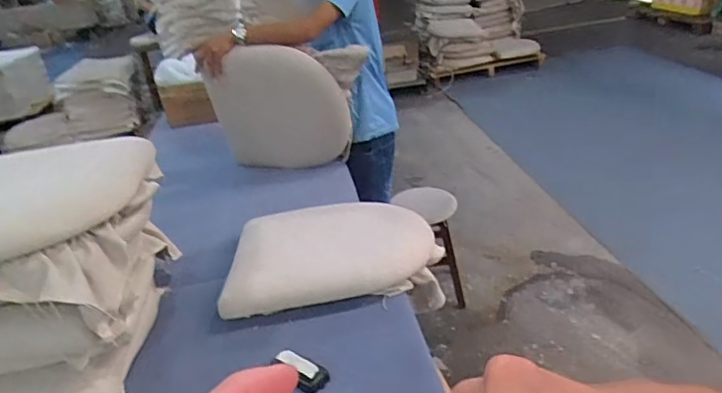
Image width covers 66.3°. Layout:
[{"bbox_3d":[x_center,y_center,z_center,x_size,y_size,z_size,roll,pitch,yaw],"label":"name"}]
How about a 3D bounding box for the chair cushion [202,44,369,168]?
[{"bbox_3d":[-0.260,-0.279,1.843,0.480,0.490,0.050,6,50,6],"label":"chair cushion"}]

